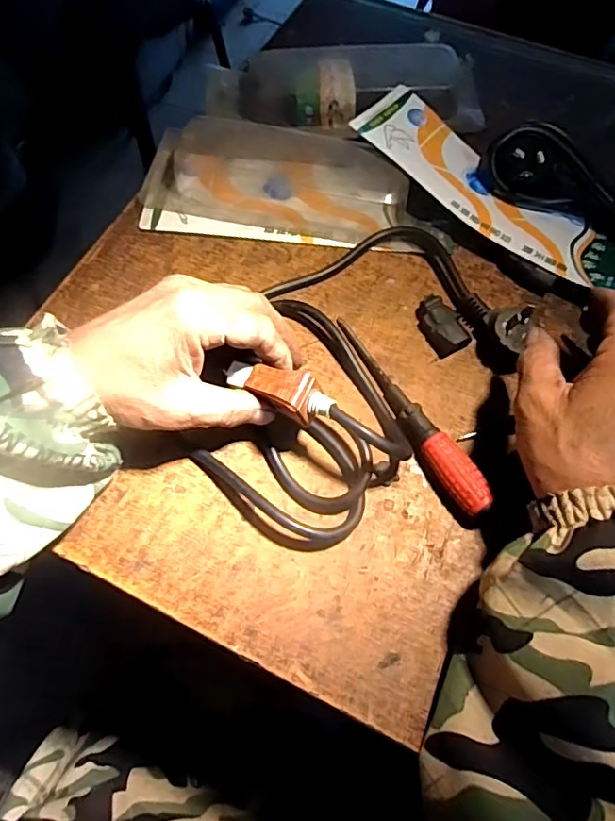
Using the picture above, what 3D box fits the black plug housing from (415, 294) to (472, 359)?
[{"bbox_3d":[0.096,-0.062,0.391,0.025,0.016,0.044,-26,67,-11],"label":"black plug housing"}]

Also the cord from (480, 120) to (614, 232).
[{"bbox_3d":[0.226,-0.180,0.432,0.173,0.044,0.065,19,66,9],"label":"cord"}]

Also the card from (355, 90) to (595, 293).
[{"bbox_3d":[0.135,-0.179,0.427,0.207,0.045,0.081,37,70,16],"label":"card"}]

